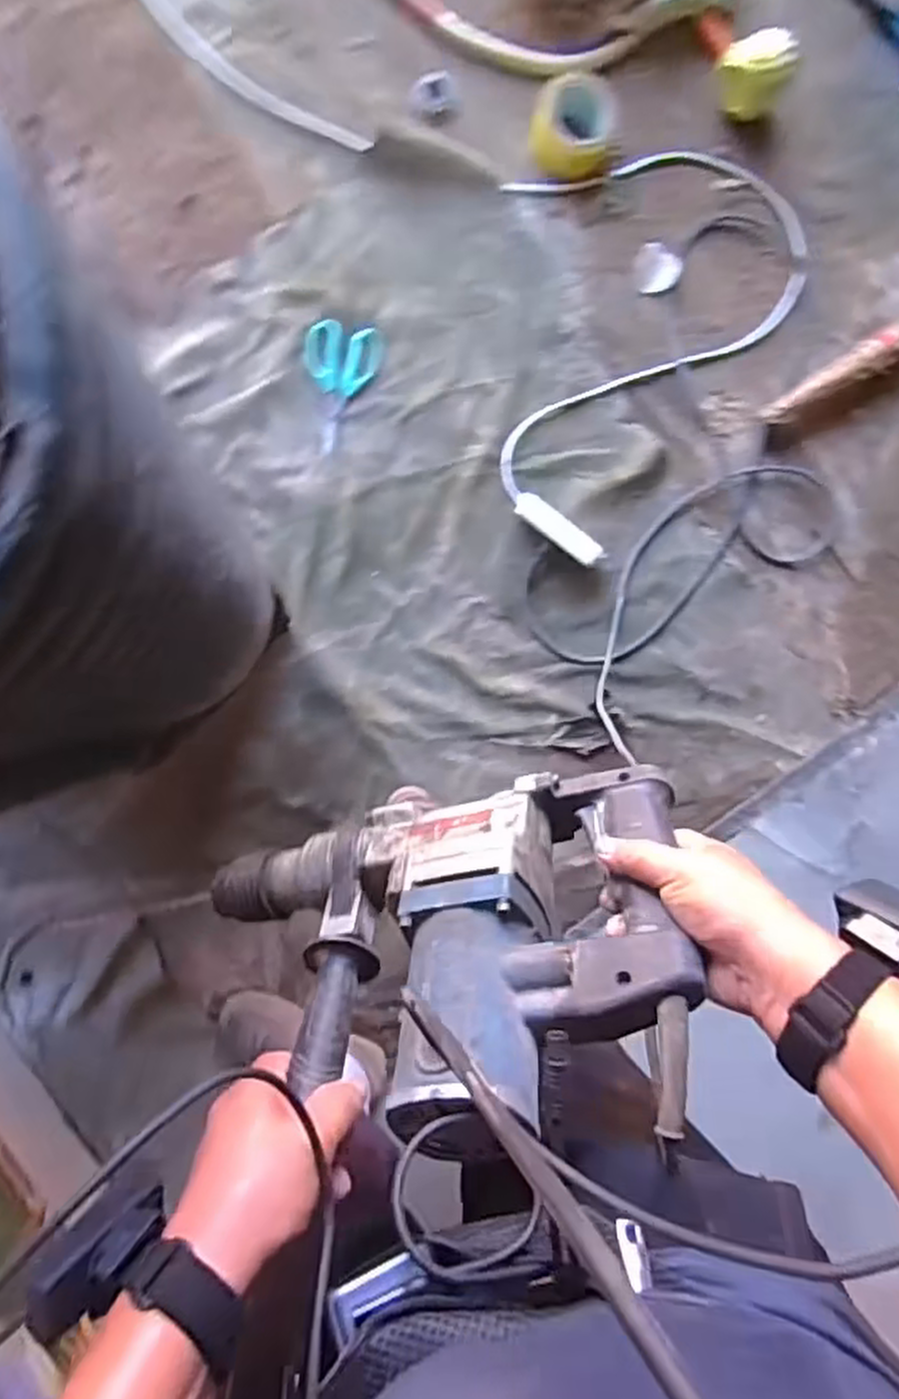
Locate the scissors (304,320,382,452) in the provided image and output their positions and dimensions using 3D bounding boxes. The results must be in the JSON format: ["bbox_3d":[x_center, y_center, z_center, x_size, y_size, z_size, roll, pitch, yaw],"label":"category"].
[{"bbox_3d":[-0.164,-0.456,1.095,0.106,0.006,0.183,11,91,-5],"label":"scissors"}]

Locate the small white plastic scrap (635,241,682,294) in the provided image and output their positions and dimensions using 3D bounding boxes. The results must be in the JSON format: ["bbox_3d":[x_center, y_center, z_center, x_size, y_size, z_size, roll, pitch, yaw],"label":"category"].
[{"bbox_3d":[0.319,-0.660,1.149,0.070,0.010,0.072,-9,93,-4],"label":"small white plastic scrap"}]

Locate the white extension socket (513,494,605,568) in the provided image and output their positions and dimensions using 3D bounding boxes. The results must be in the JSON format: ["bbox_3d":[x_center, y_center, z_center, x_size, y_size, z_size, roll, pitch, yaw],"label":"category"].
[{"bbox_3d":[0.161,-0.253,1.118,0.146,0.030,0.041,38,89,-5],"label":"white extension socket"}]

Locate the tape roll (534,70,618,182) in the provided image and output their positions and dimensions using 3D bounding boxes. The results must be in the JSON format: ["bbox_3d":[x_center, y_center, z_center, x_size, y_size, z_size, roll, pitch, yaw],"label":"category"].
[{"bbox_3d":[0.179,-0.823,1.083,0.113,0.059,0.118,0,92,-5],"label":"tape roll"}]

